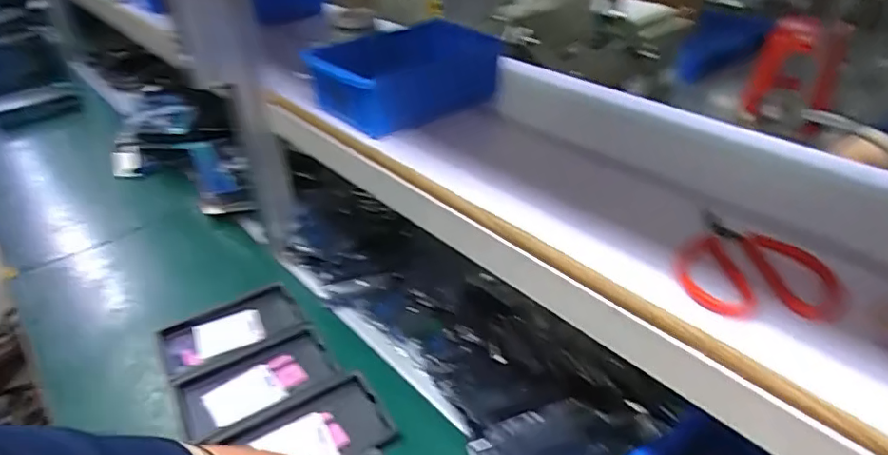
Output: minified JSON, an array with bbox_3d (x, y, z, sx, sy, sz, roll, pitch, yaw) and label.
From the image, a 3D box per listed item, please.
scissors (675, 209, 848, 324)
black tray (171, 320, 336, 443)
[{"bbox_3d":[0.214,0.024,0.378,0.097,0.017,0.106,14,37,22],"label":"scissors"},{"bbox_3d":[-0.200,0.161,0.592,0.154,0.011,0.090,-19,38,-24],"label":"black tray"}]

